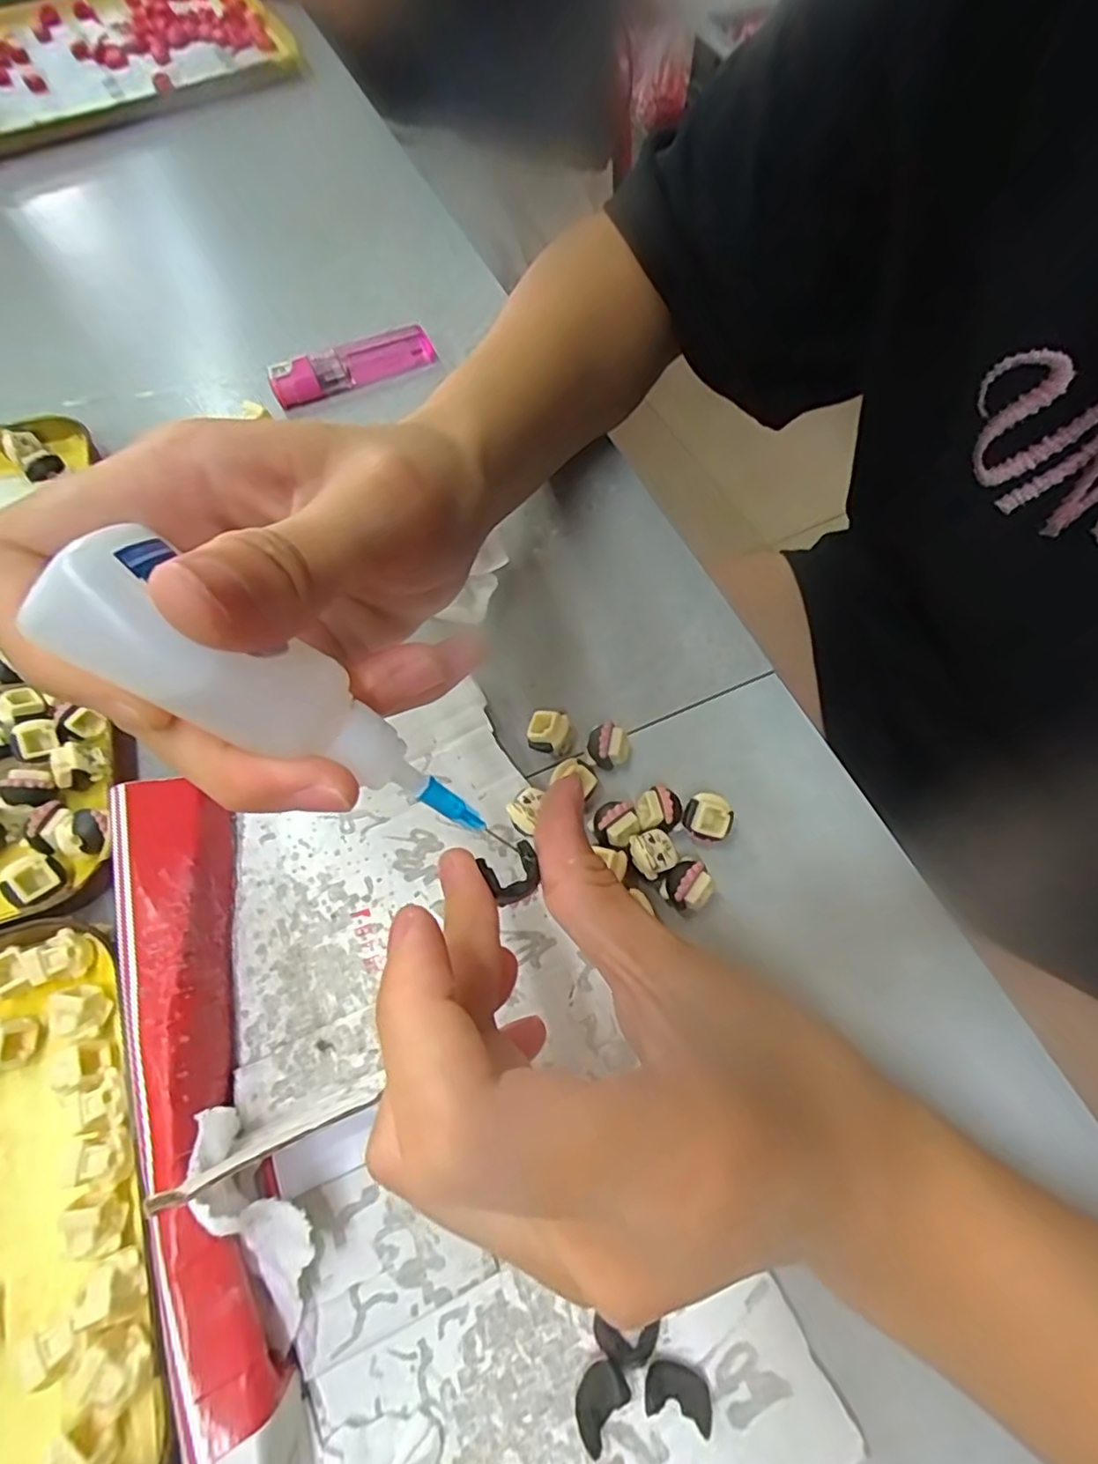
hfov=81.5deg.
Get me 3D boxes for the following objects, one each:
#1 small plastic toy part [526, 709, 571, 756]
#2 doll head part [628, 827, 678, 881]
[{"bbox_3d":[0.000,0.002,0.232,0.015,0.013,0.015,12,64,4],"label":"small plastic toy part"},{"bbox_3d":[0.034,0.041,0.212,0.014,0.014,0.015,-23,67,-13],"label":"doll head part"}]

